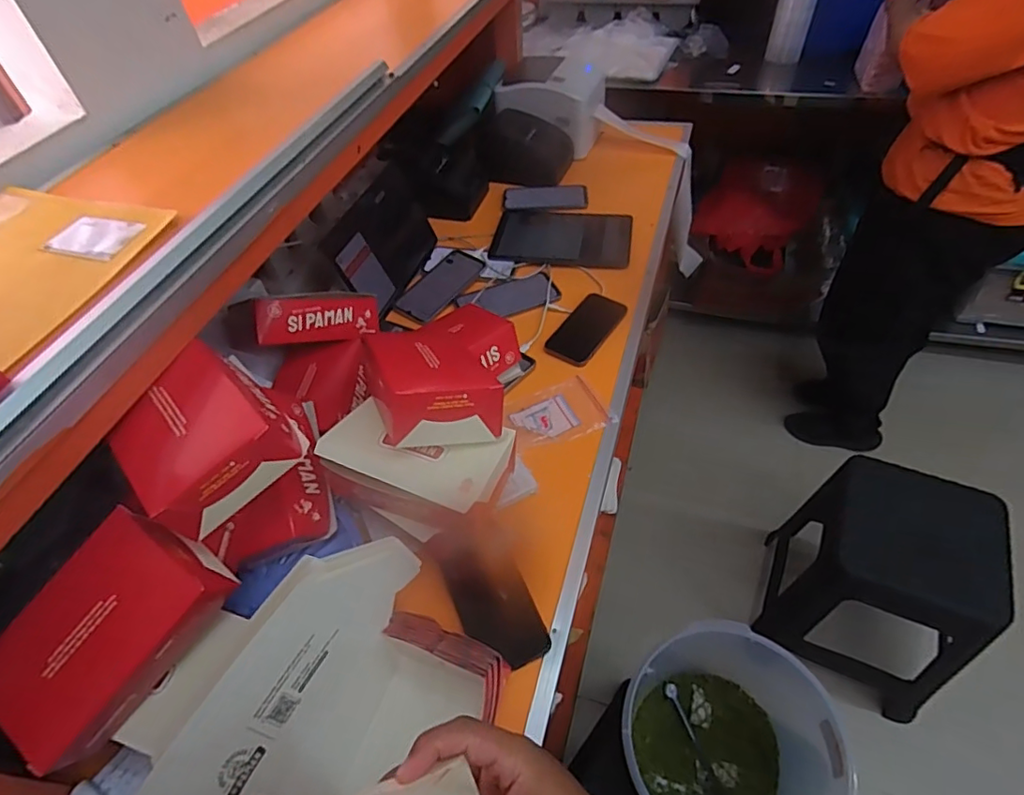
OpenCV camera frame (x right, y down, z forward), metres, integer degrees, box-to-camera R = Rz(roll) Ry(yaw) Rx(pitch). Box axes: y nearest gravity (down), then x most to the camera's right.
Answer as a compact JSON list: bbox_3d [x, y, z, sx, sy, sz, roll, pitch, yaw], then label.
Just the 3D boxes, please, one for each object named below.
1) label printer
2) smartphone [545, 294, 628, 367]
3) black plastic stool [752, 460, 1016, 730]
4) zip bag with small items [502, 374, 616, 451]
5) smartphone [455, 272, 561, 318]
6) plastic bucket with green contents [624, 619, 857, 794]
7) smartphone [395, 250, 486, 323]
[{"bbox_3d":[0.070,-0.607,1.202,0.223,0.151,0.299,10,51,14],"label":"label printer"},{"bbox_3d":[0.117,-0.109,0.877,0.078,0.015,0.144,28,58,27],"label":"smartphone"},{"bbox_3d":[0.783,0.394,1.204,0.348,0.463,0.323,19,54,20],"label":"black plastic stool"},{"bbox_3d":[0.061,0.021,0.788,0.138,0.006,0.097,-18,50,-10],"label":"zip bag with small items"},{"bbox_3d":[-0.004,-0.169,0.942,0.162,0.009,0.085,-22,51,-12],"label":"smartphone"},{"bbox_3d":[0.271,0.474,0.727,0.232,0.225,0.243,-3,49,3],"label":"plastic bucket with green contents"},{"bbox_3d":[-0.125,-0.200,0.976,0.087,0.015,0.166,26,57,25],"label":"smartphone"}]

